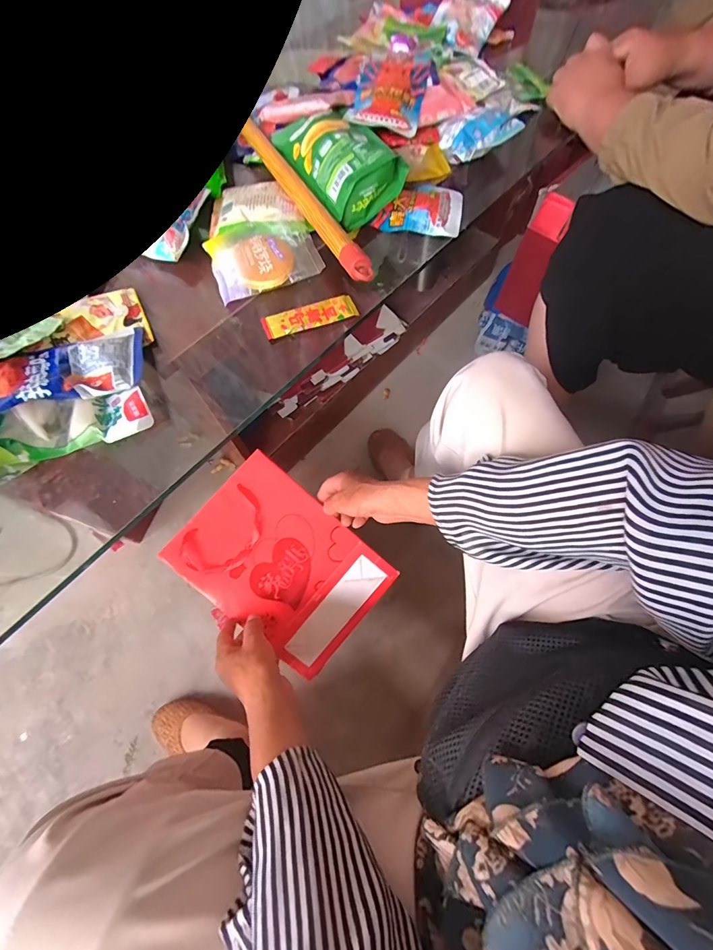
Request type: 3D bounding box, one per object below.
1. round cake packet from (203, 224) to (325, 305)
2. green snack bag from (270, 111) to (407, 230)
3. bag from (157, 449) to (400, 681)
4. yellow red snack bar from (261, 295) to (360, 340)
[{"bbox_3d":[-0.116,-0.274,0.468,0.126,0.018,0.101,-18,66,-6],"label":"round cake packet"},{"bbox_3d":[-0.028,-0.417,0.489,0.097,0.058,0.211,-25,66,-8],"label":"green snack bag"},{"bbox_3d":[-0.097,0.122,0.508,0.260,0.013,0.184,42,83,-5],"label":"bag"},{"bbox_3d":[-0.054,-0.184,0.436,0.108,0.009,0.031,-19,66,-6],"label":"yellow red snack bar"}]

